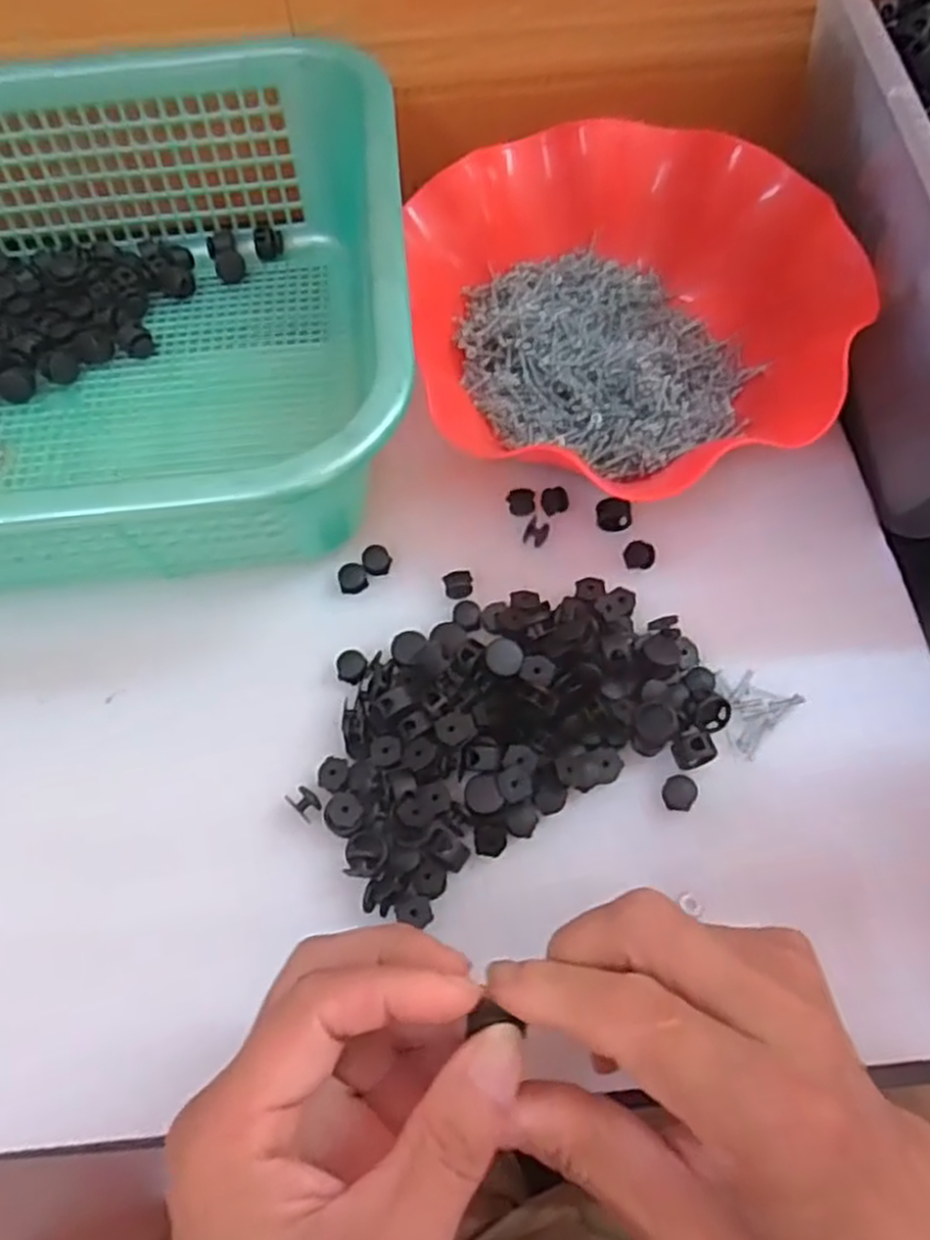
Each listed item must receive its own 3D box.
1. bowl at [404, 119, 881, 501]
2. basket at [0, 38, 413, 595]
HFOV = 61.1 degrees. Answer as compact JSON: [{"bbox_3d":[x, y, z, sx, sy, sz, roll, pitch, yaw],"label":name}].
[{"bbox_3d":[0.076,-0.155,0.396,0.193,0.064,0.207,-1,64,1],"label":"bowl"},{"bbox_3d":[-0.218,-0.144,0.379,0.381,0.092,0.290,-5,64,-1],"label":"basket"}]

